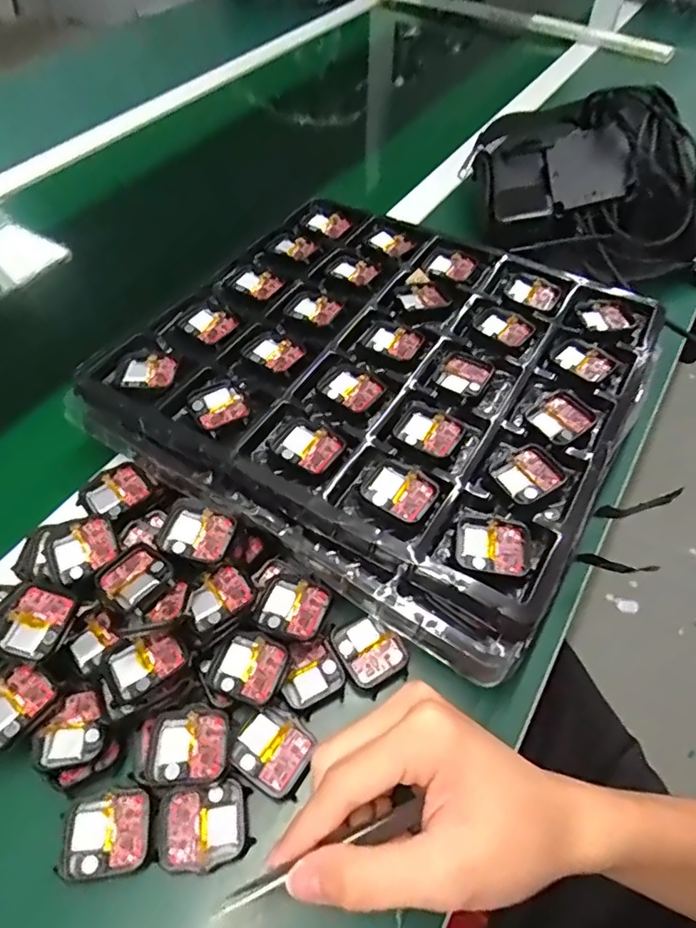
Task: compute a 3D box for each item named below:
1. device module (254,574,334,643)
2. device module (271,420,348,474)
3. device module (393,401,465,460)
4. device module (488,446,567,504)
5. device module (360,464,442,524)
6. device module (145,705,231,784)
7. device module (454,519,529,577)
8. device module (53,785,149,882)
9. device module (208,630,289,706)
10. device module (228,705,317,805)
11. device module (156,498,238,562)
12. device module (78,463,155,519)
[{"bbox_3d":[-0.033,0.086,0.344,0.042,0.008,0.036,20,55,14],"label":"device module"},{"bbox_3d":[-0.026,-0.012,0.371,0.043,0.007,0.034,24,56,17],"label":"device module"},{"bbox_3d":[0.053,-0.022,0.385,0.044,0.009,0.036,28,57,19],"label":"device module"},{"bbox_3d":[0.114,0.006,0.363,0.041,0.005,0.035,-28,58,-20],"label":"device module"},{"bbox_3d":[0.032,0.017,0.353,0.043,0.007,0.034,29,58,20],"label":"device module"},{"bbox_3d":[-0.085,0.150,0.306,0.042,0.007,0.037,-1,53,-1],"label":"device module"},{"bbox_3d":[0.084,0.048,0.332,0.041,0.007,0.034,8,53,6],"label":"device module"},{"bbox_3d":[-0.122,0.186,0.288,0.041,0.006,0.037,-9,53,-7],"label":"device module"},{"bbox_3d":[-0.057,0.117,0.330,0.040,0.007,0.036,16,54,12],"label":"device module"},{"bbox_3d":[-0.040,0.155,0.312,0.042,0.009,0.037,28,57,19],"label":"device module"},{"bbox_3d":[-0.092,0.041,0.351,0.042,0.010,0.036,20,55,15],"label":"device module"},{"bbox_3d":[-0.155,0.019,0.384,0.034,0.010,0.042,36,60,24],"label":"device module"}]

